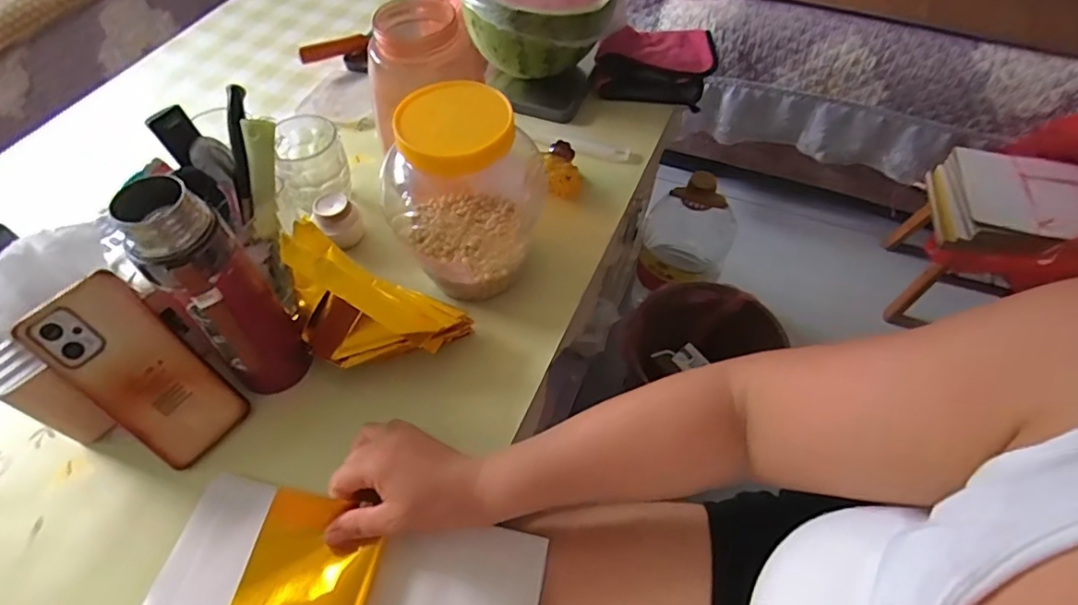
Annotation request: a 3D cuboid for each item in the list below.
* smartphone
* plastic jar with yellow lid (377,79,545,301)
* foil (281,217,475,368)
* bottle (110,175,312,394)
[{"bbox_3d":[-0.319,0.057,0.456,0.009,0.161,0.077,3,43,50],"label":"smartphone"},{"bbox_3d":[-0.070,-0.100,0.525,0.115,0.191,0.124,0,54,0],"label":"plastic jar with yellow lid"},{"bbox_3d":[-0.172,0.007,0.528,0.189,0.068,0.097,23,58,16],"label":"foil"},{"bbox_3d":[-0.238,0.001,0.438,0.064,0.206,0.060,-38,62,-23],"label":"bottle"}]

